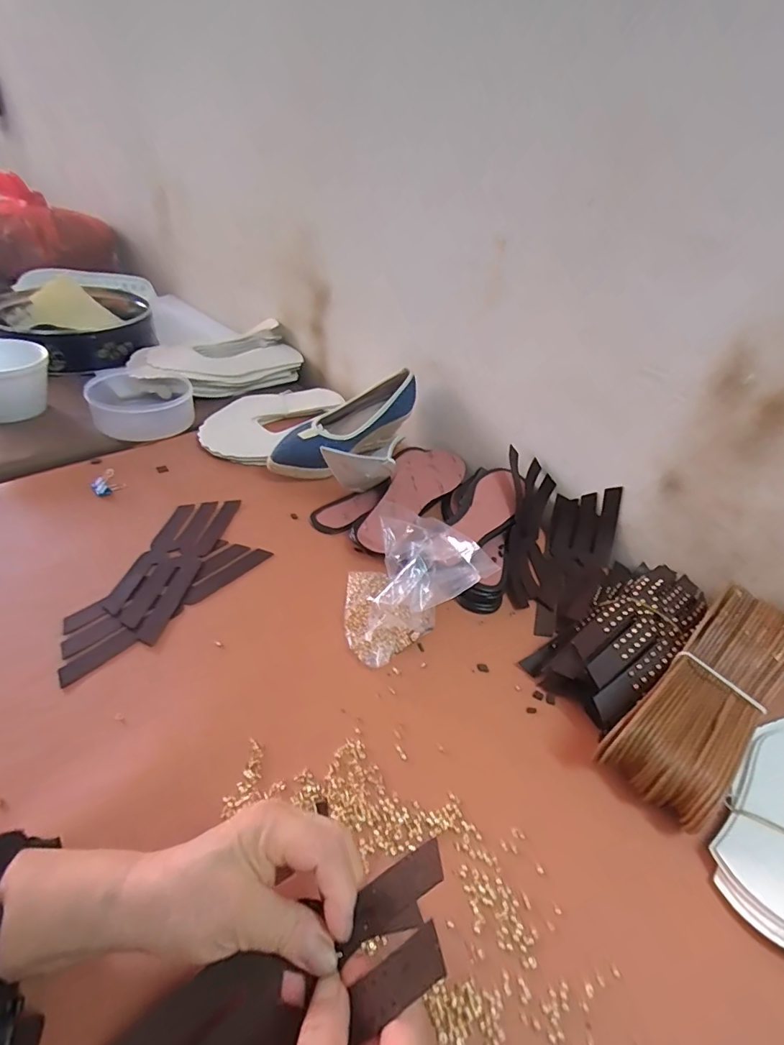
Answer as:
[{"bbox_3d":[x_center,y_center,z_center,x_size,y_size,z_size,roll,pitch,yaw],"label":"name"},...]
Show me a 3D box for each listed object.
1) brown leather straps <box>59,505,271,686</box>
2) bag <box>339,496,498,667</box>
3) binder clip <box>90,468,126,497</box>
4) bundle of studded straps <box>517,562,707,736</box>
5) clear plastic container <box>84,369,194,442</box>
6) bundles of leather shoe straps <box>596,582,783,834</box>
[{"bbox_3d":[-0.248,0.055,0.507,0.127,0.006,0.246,26,43,21],"label":"brown leather straps"},{"bbox_3d":[0.008,0.053,0.479,0.125,0.096,0.132,-11,43,-21],"label":"bag"},{"bbox_3d":[-0.364,-0.051,0.602,0.023,0.021,0.035,35,47,29],"label":"binder clip"},{"bbox_3d":[0.241,0.105,0.487,0.221,0.065,0.100,-27,51,-34],"label":"bundle of studded straps"},{"bbox_3d":[-0.386,-0.187,0.728,0.137,0.058,0.154,-14,45,-24],"label":"clear plastic container"},{"bbox_3d":[0.280,0.155,0.415,0.240,0.084,0.083,-26,50,-33],"label":"bundles of leather shoe straps"}]

